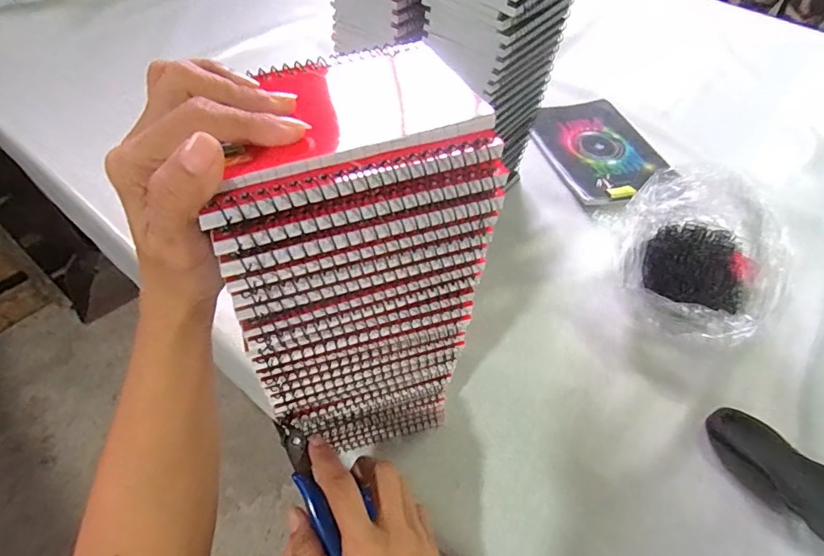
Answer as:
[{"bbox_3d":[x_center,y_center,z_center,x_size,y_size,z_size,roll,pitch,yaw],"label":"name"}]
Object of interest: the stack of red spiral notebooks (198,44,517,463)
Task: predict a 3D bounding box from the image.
[{"bbox_3d":[-0.037,0.002,0.302,0.128,0.265,0.104,-15,53,-14],"label":"stack of red spiral notebooks"}]

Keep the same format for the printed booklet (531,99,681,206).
[{"bbox_3d":[0.272,-0.189,0.672,0.167,0.016,0.219,-14,53,-14],"label":"printed booklet"}]

